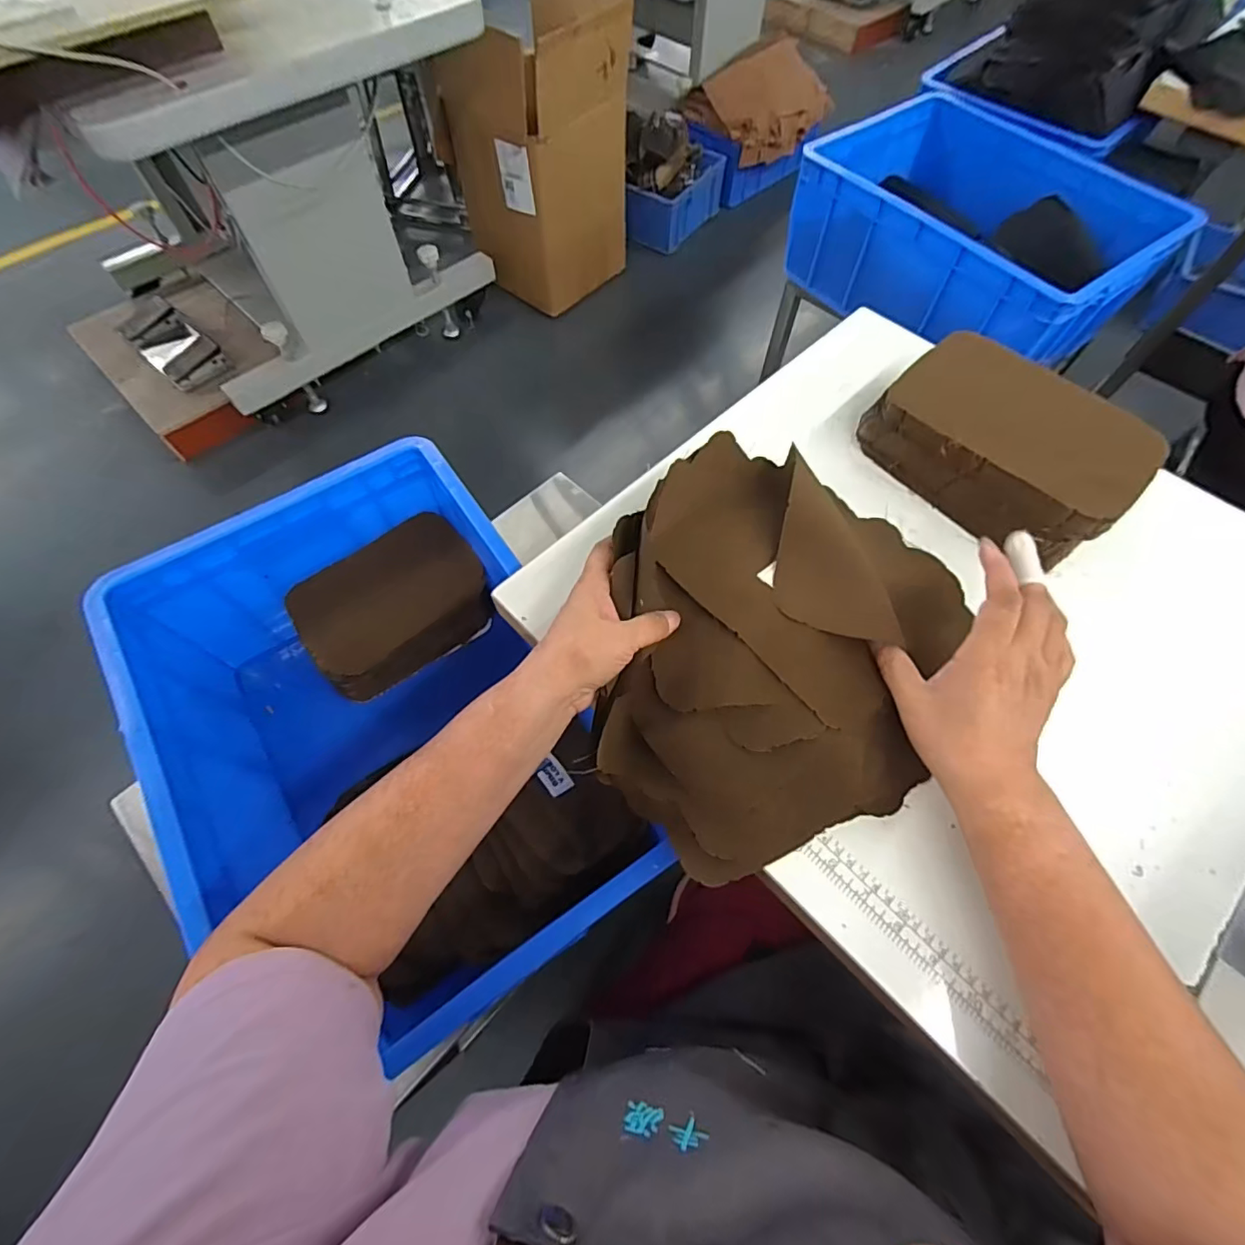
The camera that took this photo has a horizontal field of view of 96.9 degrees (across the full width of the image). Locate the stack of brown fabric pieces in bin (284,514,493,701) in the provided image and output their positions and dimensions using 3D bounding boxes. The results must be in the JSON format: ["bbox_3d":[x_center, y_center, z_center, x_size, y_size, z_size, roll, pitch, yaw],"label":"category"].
[{"bbox_3d":[-0.275,-0.018,0.680,0.215,0.109,0.130,-37,69,-17],"label":"stack of brown fabric pieces in bin"}]

